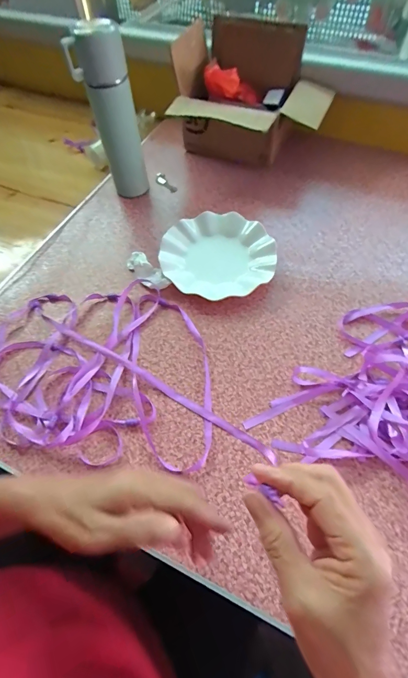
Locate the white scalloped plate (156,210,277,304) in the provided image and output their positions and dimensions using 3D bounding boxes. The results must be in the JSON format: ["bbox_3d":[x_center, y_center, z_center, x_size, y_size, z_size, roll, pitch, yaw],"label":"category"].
[{"bbox_3d":[0.021,-0.136,0.518,0.176,0.030,0.175,-1,61,2],"label":"white scalloped plate"}]

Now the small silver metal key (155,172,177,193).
[{"bbox_3d":[-0.079,-0.316,0.645,0.030,0.007,0.054,-42,86,-19],"label":"small silver metal key"}]

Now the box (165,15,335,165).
[{"bbox_3d":[0.091,-0.451,0.612,0.268,0.191,0.215,16,63,12],"label":"box"}]

